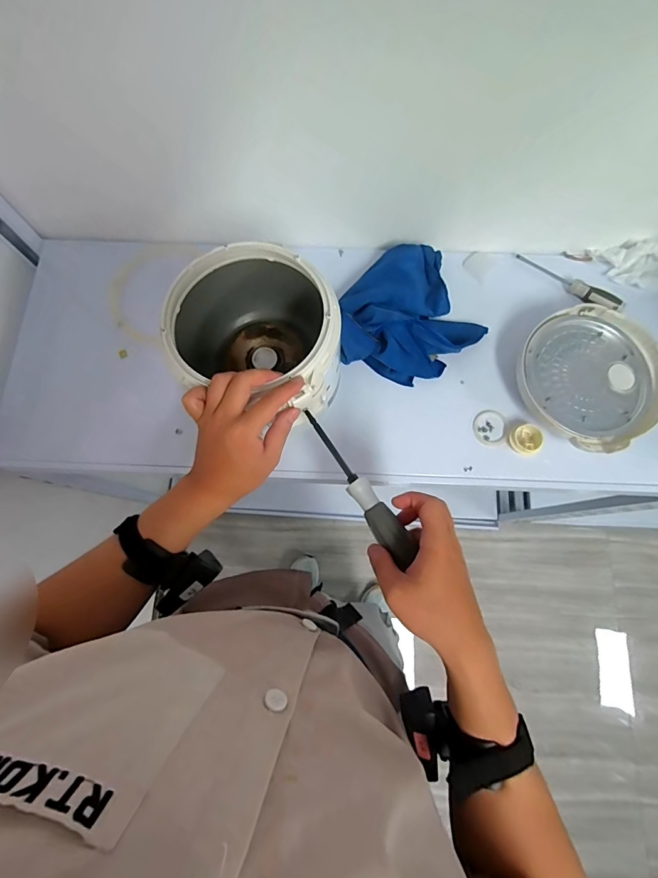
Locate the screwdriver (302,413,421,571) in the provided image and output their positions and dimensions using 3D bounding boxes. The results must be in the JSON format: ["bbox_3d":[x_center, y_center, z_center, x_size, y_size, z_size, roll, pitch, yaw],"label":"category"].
[{"bbox_3d":[0.027,0.043,0.413,0.031,0.035,0.183,-33,73,-8],"label":"screwdriver"}]

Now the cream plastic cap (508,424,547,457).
[{"bbox_3d":[0.289,0.001,0.578,0.046,0.021,0.043,0,75,0],"label":"cream plastic cap"}]

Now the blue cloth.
[{"bbox_3d":[0.116,-0.189,0.606,0.233,0.079,0.200,-41,79,-10],"label":"blue cloth"}]

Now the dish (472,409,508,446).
[{"bbox_3d":[0.243,-0.018,0.598,0.048,0.007,0.053,12,76,3],"label":"dish"}]

